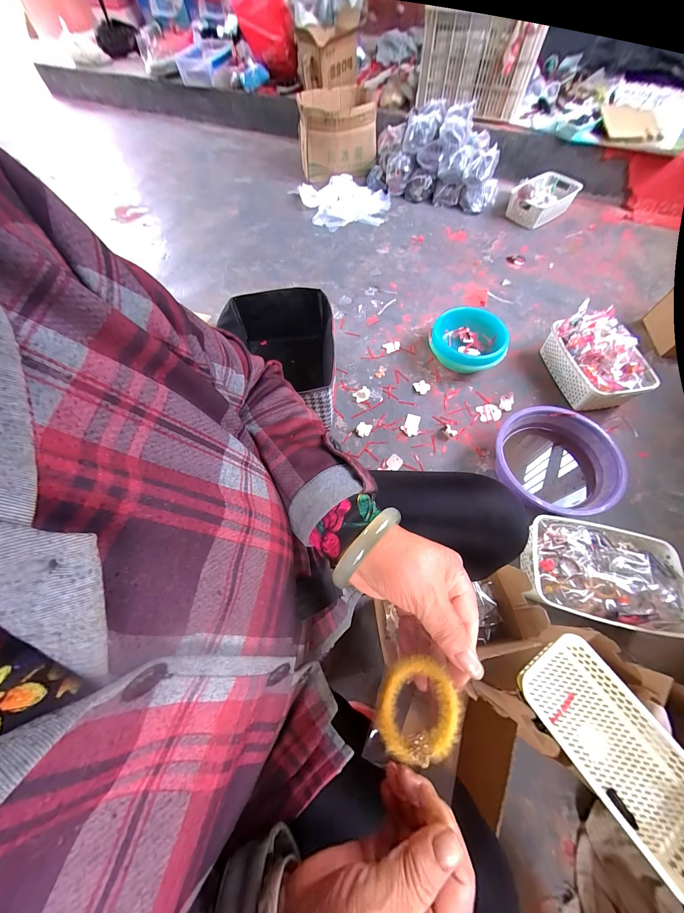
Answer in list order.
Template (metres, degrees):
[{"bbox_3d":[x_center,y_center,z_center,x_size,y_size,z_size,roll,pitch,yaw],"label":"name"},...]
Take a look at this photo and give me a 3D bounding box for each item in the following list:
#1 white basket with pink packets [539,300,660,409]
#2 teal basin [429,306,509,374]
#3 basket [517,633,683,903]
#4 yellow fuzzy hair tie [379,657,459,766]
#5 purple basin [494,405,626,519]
[{"bbox_3d":[0.759,-0.292,0.913,0.180,0.153,0.306,-13,64,-4],"label":"white basket with pink packets"},{"bbox_3d":[0.406,-0.368,0.973,0.232,0.109,0.189,27,68,14],"label":"teal basin"},{"bbox_3d":[0.392,0.413,0.430,0.130,0.048,0.258,-31,67,-13],"label":"basket"},{"bbox_3d":[0.053,0.172,0.206,0.054,0.014,0.053,-18,52,24],"label":"yellow fuzzy hair tie"},{"bbox_3d":[0.546,0.021,0.788,0.285,0.114,0.285,-1,64,1],"label":"purple basin"}]

